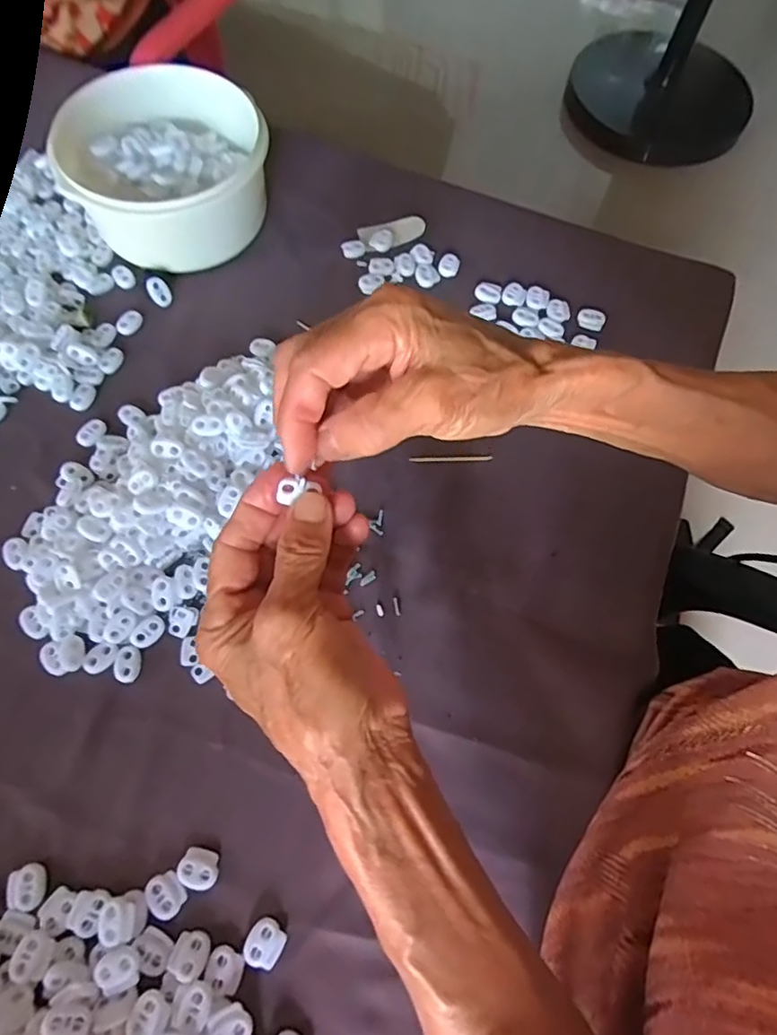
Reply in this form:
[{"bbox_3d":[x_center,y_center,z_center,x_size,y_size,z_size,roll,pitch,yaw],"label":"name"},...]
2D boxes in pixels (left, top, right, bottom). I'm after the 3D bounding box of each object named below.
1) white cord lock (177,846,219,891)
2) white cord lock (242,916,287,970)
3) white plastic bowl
[{"bbox_3d":[-0.106,0.198,0.327,0.021,0.005,0.019,18,67,5],"label":"white cord lock"},{"bbox_3d":[-0.067,0.232,0.315,0.020,0.005,0.022,29,69,9],"label":"white cord lock"},{"bbox_3d":[-0.178,-0.283,0.481,0.163,0.082,0.149,-16,69,-10],"label":"white plastic bowl"}]

